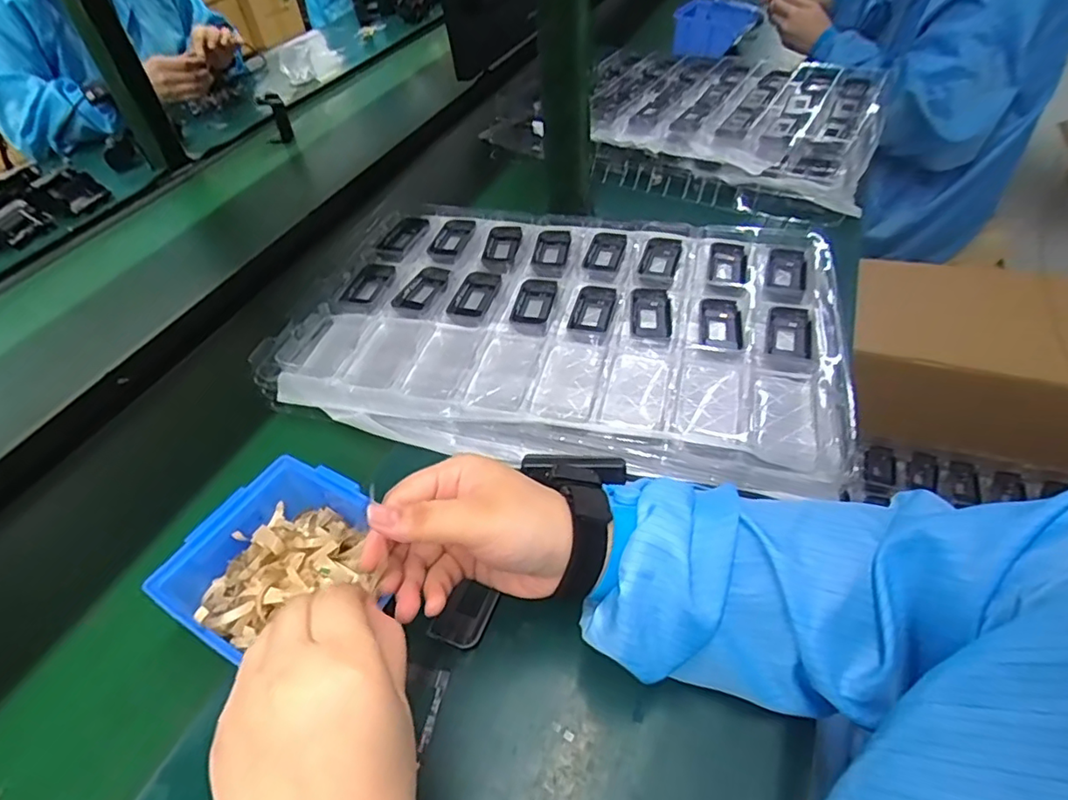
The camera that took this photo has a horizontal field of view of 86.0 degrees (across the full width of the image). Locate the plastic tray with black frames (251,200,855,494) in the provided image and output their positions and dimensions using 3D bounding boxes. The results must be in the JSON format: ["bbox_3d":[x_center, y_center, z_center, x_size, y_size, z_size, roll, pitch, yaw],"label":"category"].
[{"bbox_3d":[0.028,-0.079,0.562,0.502,0.053,0.319,10,47,12],"label":"plastic tray with black frames"}]

